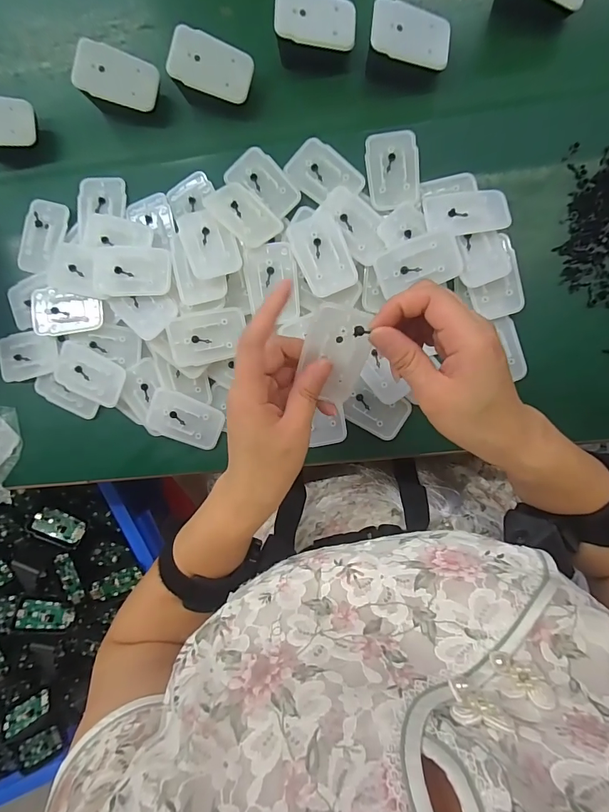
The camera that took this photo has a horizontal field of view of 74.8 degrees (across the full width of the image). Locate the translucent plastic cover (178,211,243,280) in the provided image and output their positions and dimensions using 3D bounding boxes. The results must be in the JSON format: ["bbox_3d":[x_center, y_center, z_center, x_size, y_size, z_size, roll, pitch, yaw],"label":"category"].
[{"bbox_3d":[-0.082,-0.143,0.345,0.042,0.007,0.062,-18,85,-11],"label":"translucent plastic cover"}]

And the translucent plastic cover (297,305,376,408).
[{"bbox_3d":[0.021,-0.034,0.275,0.043,0.006,0.070,8,119,-10],"label":"translucent plastic cover"}]

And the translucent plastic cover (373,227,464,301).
[{"bbox_3d":[0.098,-0.122,0.343,0.070,0.011,0.041,-17,90,5],"label":"translucent plastic cover"}]

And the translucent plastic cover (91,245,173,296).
[{"bbox_3d":[-0.155,-0.122,0.359,0.070,0.006,0.046,2,85,-2],"label":"translucent plastic cover"}]

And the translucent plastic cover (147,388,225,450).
[{"bbox_3d":[-0.113,0.013,0.378,0.070,0.010,0.044,22,93,4],"label":"translucent plastic cover"}]

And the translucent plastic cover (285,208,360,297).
[{"bbox_3d":[0.017,-0.132,0.347,0.043,0.013,0.069,-22,89,5],"label":"translucent plastic cover"}]

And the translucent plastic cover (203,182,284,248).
[{"bbox_3d":[-0.056,-0.170,0.353,0.069,0.006,0.041,44,75,6],"label":"translucent plastic cover"}]

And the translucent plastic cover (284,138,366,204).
[{"bbox_3d":[0.018,-0.210,0.363,0.067,0.010,0.045,43,94,3],"label":"translucent plastic cover"}]

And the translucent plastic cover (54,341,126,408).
[{"bbox_3d":[-0.206,-0.029,0.382,0.069,0.013,0.045,27,97,1],"label":"translucent plastic cover"}]

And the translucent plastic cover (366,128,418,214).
[{"bbox_3d":[0.079,-0.211,0.357,0.045,0.009,0.068,-5,91,5],"label":"translucent plastic cover"}]

